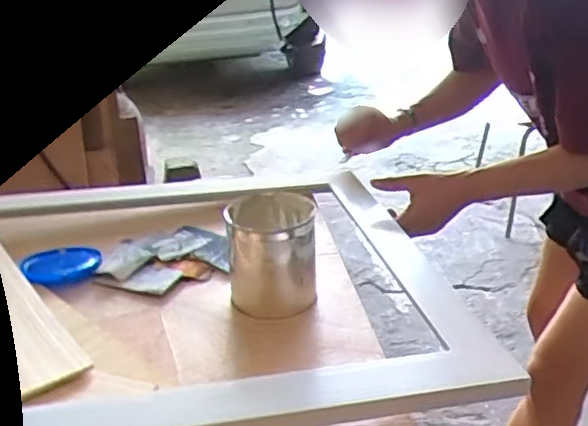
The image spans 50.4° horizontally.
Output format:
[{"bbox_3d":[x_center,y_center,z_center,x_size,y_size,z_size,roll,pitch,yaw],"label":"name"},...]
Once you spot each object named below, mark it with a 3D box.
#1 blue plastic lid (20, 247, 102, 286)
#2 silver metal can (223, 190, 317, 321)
[{"bbox_3d":[-0.297,0.064,0.802,0.094,0.018,0.098,-1,25,0],"label":"blue plastic lid"},{"bbox_3d":[-0.027,0.043,0.723,0.101,0.114,0.107,-1,25,0],"label":"silver metal can"}]

